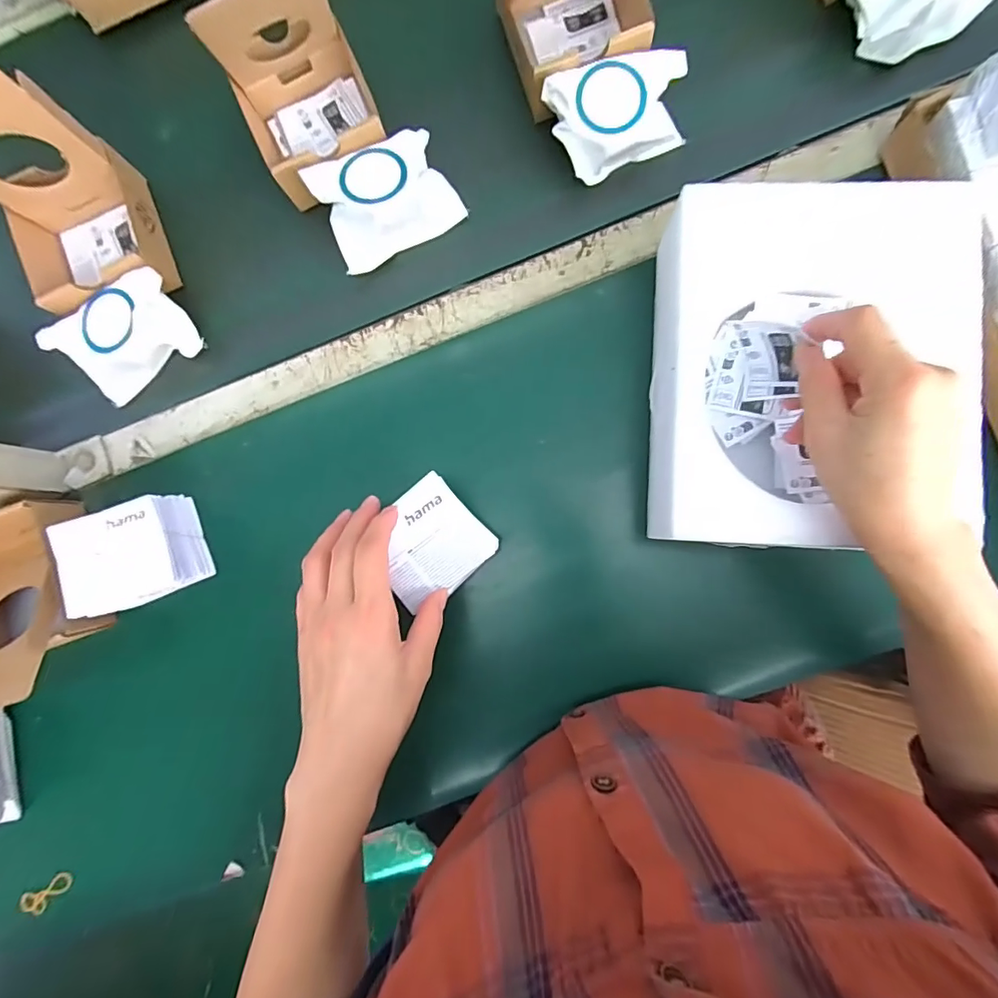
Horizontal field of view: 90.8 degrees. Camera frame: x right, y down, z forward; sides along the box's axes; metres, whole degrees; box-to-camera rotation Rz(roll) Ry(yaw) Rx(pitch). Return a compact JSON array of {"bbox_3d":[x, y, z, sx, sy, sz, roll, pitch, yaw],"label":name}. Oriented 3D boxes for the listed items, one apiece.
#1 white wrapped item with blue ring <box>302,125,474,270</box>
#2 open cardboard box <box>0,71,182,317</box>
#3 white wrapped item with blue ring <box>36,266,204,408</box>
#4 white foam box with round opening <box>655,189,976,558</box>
[{"bbox_3d":[-0.092,-0.246,0.406,0.106,0.044,0.075,-27,85,3],"label":"white wrapped item with blue ring"},{"bbox_3d":[-0.355,-0.223,0.379,0.111,0.148,0.114,-21,85,3],"label":"open cardboard box"},{"bbox_3d":[-0.313,-0.140,0.421,0.106,0.044,0.068,-31,85,3],"label":"white wrapped item with blue ring"},{"bbox_3d":[0.208,-0.086,0.354,0.191,0.084,0.237,-1,87,5],"label":"white foam box with round opening"}]

